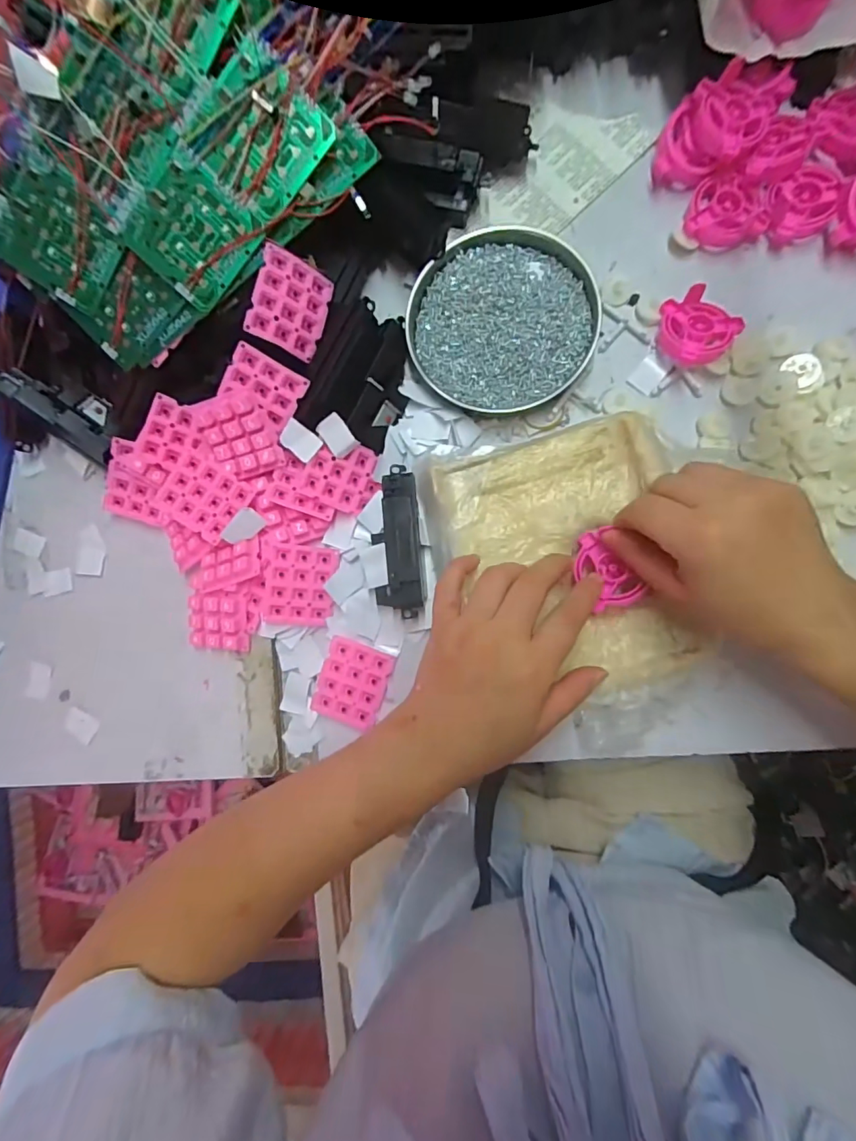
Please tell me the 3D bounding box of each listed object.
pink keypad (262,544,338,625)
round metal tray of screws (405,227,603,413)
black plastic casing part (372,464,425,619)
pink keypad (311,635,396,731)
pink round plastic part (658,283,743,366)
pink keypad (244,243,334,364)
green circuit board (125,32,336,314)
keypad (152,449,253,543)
[{"bbox_3d":[-0.097,0.012,0.363,0.050,0.006,0.060,5,93,-17],"label":"pink keypad"},{"bbox_3d":[0.054,-0.186,0.354,0.134,0.016,0.132,-3,87,7],"label":"round metal tray of screws"},{"bbox_3d":[-0.021,-0.021,0.346,0.033,0.028,0.108,-1,87,7],"label":"black plastic casing part"},{"bbox_3d":[-0.057,0.085,0.362,0.050,0.006,0.059,19,90,8],"label":"pink keypad"},{"bbox_3d":[0.185,-0.168,0.336,0.053,0.028,0.054,0,87,7],"label":"pink round plastic part"},{"bbox_3d":[-0.095,-0.185,0.331,0.049,0.004,0.059,15,95,-38],"label":"pink keypad"},{"bbox_3d":[-0.131,-0.249,0.309,0.069,0.006,0.140,39,104,-20],"label":"green circuit board"},{"bbox_3d":[-0.165,-0.053,0.351,0.058,0.006,0.048,30,87,0],"label":"keypad"}]

